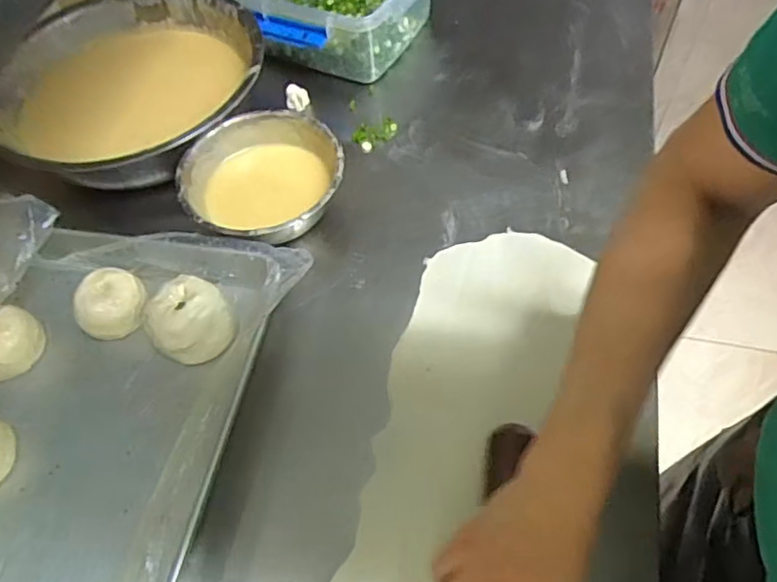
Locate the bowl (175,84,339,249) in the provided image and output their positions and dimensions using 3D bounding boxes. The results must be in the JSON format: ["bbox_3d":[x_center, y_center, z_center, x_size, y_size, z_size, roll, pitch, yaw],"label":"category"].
[{"bbox_3d":[-0.125,-0.106,0.618,0.159,0.079,0.154,-2,57,3],"label":"bowl"}]

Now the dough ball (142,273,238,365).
[{"bbox_3d":[-0.182,0.033,0.545,0.069,0.064,0.074,29,64,21],"label":"dough ball"}]

